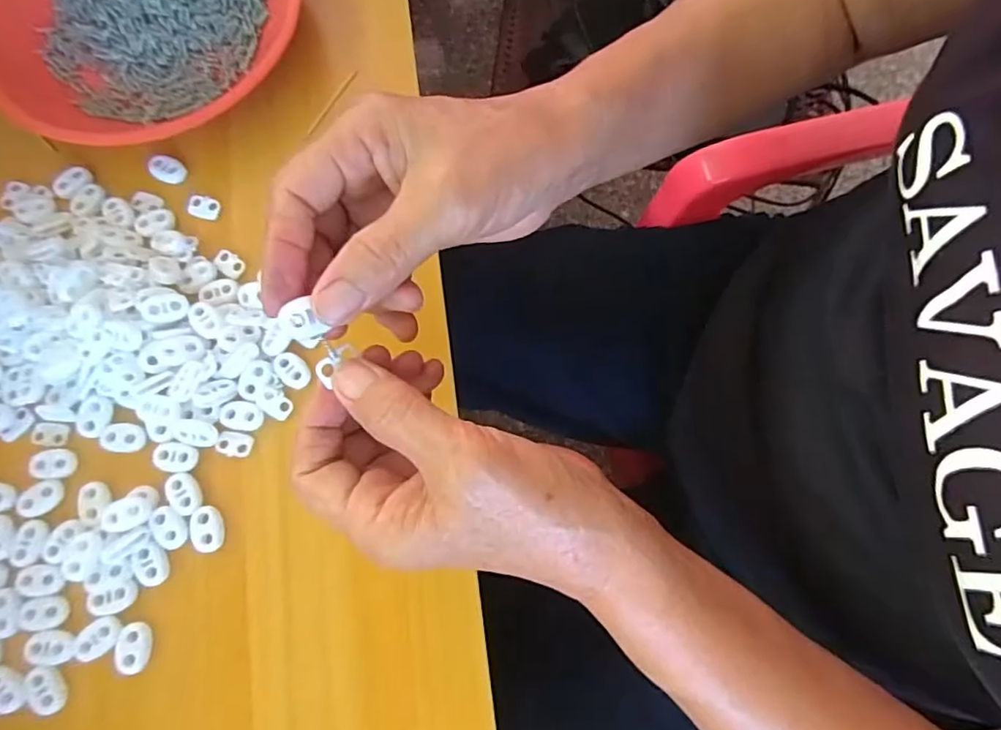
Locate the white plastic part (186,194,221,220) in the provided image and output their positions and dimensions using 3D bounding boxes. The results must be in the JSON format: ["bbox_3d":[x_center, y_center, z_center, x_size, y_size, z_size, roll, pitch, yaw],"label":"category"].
[{"bbox_3d":[-0.177,-0.094,0.342,0.019,0.004,0.013,11,74,3],"label":"white plastic part"}]

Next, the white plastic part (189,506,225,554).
[{"bbox_3d":[-0.149,0.083,0.290,0.016,0.004,0.023,-9,74,-2],"label":"white plastic part"}]

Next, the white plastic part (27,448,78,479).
[{"bbox_3d":[-0.231,0.051,0.296,0.022,0.004,0.015,-3,74,-1],"label":"white plastic part"}]

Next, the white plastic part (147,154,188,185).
[{"bbox_3d":[-0.202,-0.119,0.348,0.024,0.005,0.015,17,75,5],"label":"white plastic part"}]

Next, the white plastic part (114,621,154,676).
[{"bbox_3d":[-0.176,0.135,0.274,0.015,0.006,0.022,-8,74,-2],"label":"white plastic part"}]

